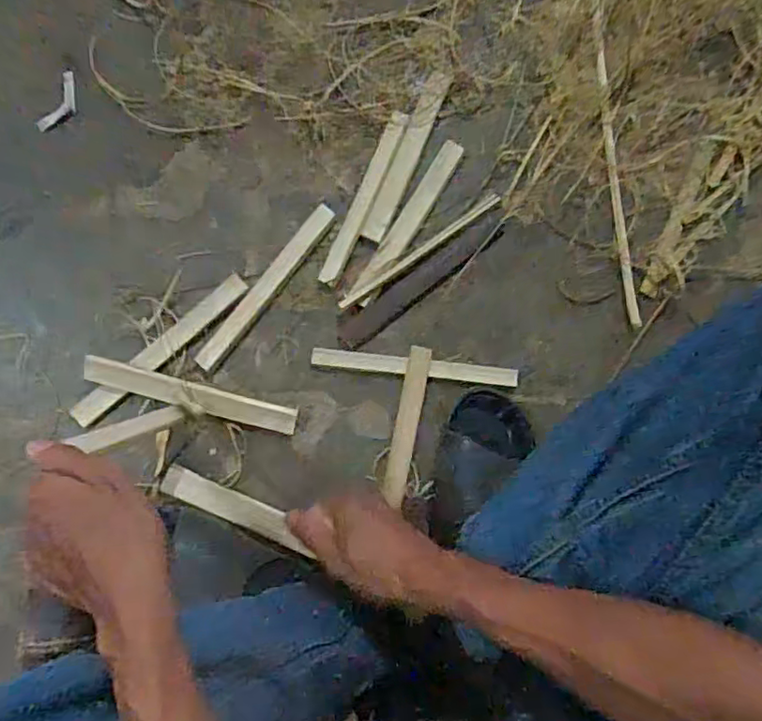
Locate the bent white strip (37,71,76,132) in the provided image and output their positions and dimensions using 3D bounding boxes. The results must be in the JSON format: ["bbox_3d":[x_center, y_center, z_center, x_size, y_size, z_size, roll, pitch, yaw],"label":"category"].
[{"bbox_3d":[-0.359,-0.291,0.663,0.025,0.013,0.078,17,83,0],"label":"bent white strip"}]

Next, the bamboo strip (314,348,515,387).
[{"bbox_3d":[0.038,0.007,0.640,0.221,0.008,0.019,6,83,-2],"label":"bamboo strip"}]

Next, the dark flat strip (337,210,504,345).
[{"bbox_3d":[0.048,-0.093,0.656,0.227,0.004,0.033,-37,86,-6],"label":"dark flat strip"}]

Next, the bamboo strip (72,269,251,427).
[{"bbox_3d":[-0.232,-0.012,0.626,0.221,0.012,0.027,-42,86,-6],"label":"bamboo strip"}]

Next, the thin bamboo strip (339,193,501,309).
[{"bbox_3d":[0.044,-0.121,0.647,0.212,0.004,0.011,-35,86,-6],"label":"thin bamboo strip"}]

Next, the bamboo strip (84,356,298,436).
[{"bbox_3d":[-0.196,0.037,0.616,0.218,0.009,0.027,16,84,-5],"label":"bamboo strip"}]

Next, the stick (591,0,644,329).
[{"bbox_3d":[0.268,-0.254,0.684,0.017,0.011,0.430,-4,83,-3],"label":"stick"}]

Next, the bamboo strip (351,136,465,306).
[{"bbox_3d":[0.032,-0.156,0.660,0.028,0.004,0.213,32,83,2],"label":"bamboo strip"}]

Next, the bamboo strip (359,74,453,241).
[{"bbox_3d":[0.030,-0.234,0.676,0.029,0.006,0.213,22,83,0],"label":"bamboo strip"}]

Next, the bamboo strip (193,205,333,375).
[{"bbox_3d":[-0.124,-0.082,0.644,0.022,0.008,0.220,36,83,2],"label":"bamboo strip"}]

